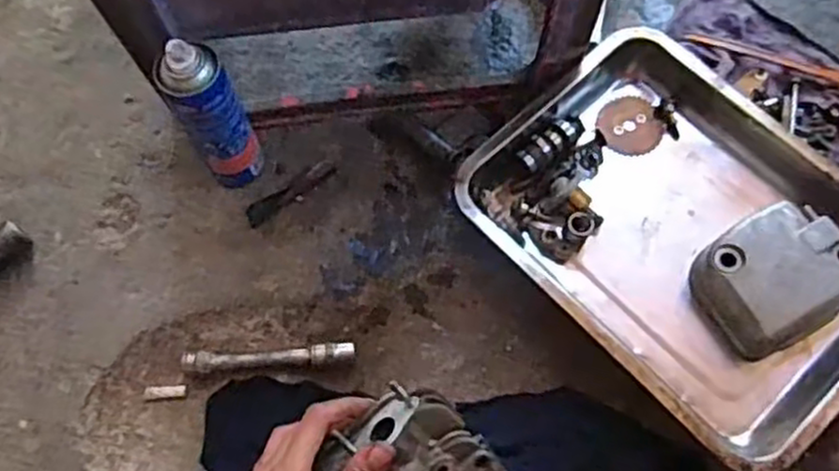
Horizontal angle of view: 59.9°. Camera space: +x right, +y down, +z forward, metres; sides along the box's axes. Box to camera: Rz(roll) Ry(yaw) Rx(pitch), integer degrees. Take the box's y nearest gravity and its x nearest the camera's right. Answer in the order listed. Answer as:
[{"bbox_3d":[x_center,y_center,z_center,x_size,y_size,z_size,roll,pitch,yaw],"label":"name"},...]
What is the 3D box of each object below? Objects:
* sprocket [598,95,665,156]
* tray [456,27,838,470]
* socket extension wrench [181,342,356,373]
[{"bbox_3d":[0.203,-0.108,0.704,0.057,0.004,0.065,-14,66,-2],"label":"sprocket"},{"bbox_3d":[0.232,-0.008,0.631,0.259,0.069,0.345,-42,79,-9],"label":"tray"},{"bbox_3d":[-0.131,0.107,0.638,0.147,0.017,0.017,-4,78,0],"label":"socket extension wrench"}]

